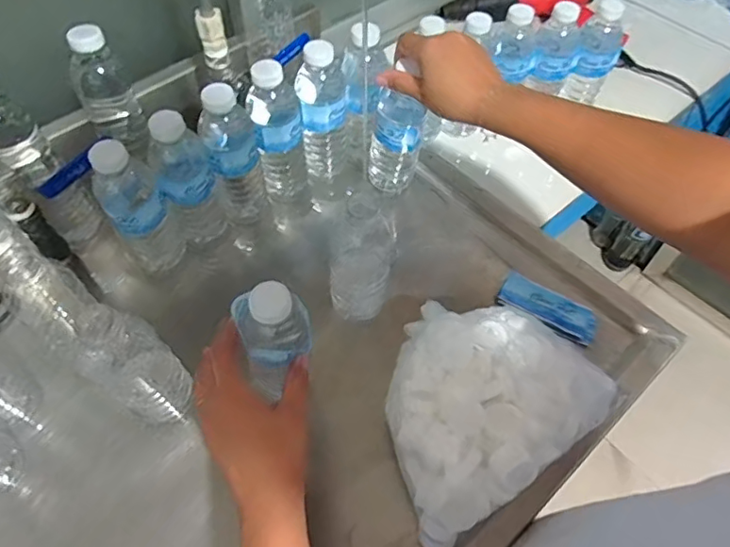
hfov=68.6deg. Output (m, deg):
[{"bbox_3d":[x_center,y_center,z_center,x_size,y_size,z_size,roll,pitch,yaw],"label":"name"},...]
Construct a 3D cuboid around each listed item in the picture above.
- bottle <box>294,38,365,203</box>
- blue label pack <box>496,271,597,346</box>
[{"bbox_3d":[-0.040,-0.170,0.632,0.067,0.195,0.064,9,57,6],"label":"bottle"},{"bbox_3d":[0.197,0.036,0.579,0.104,0.006,0.044,28,61,17],"label":"blue label pack"}]

